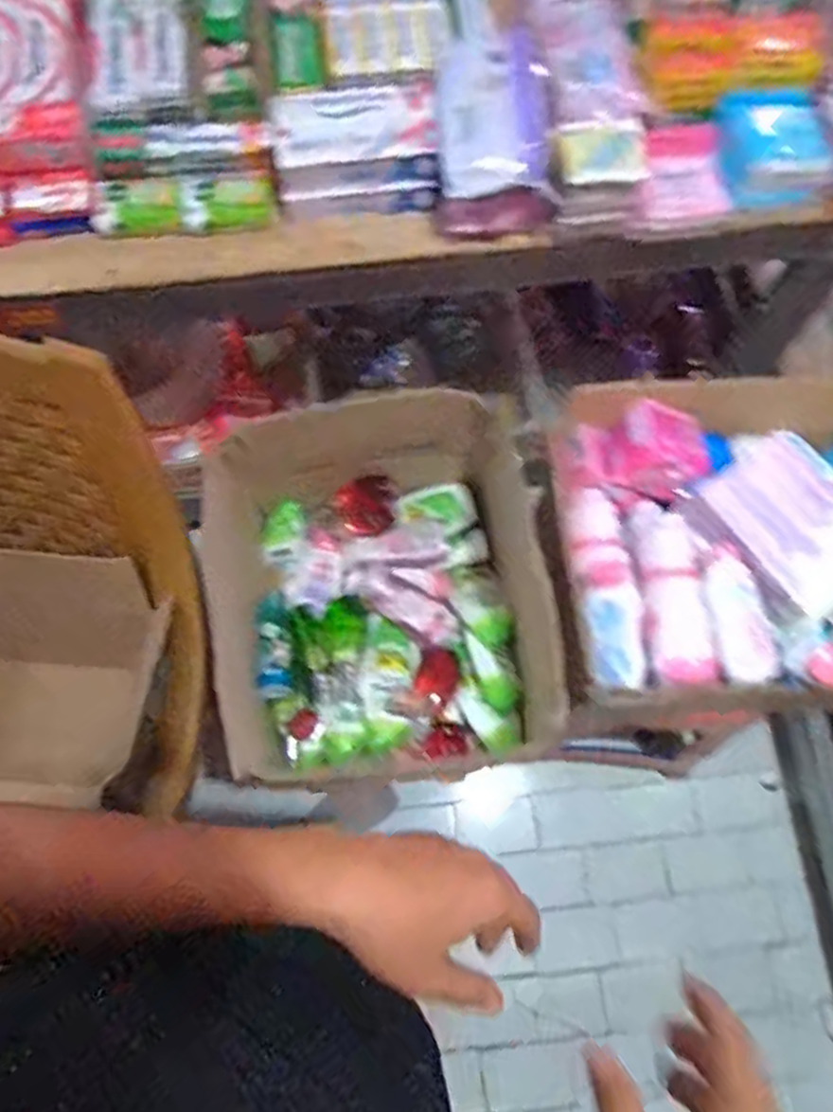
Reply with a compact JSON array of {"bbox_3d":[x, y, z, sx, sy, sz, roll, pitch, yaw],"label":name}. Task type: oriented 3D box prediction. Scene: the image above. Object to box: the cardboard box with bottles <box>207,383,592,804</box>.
[{"bbox_3d":[-0.057,0.040,0.826,0.373,0.212,0.335,-14,73,-5],"label":"cardboard box with bottles"}]

